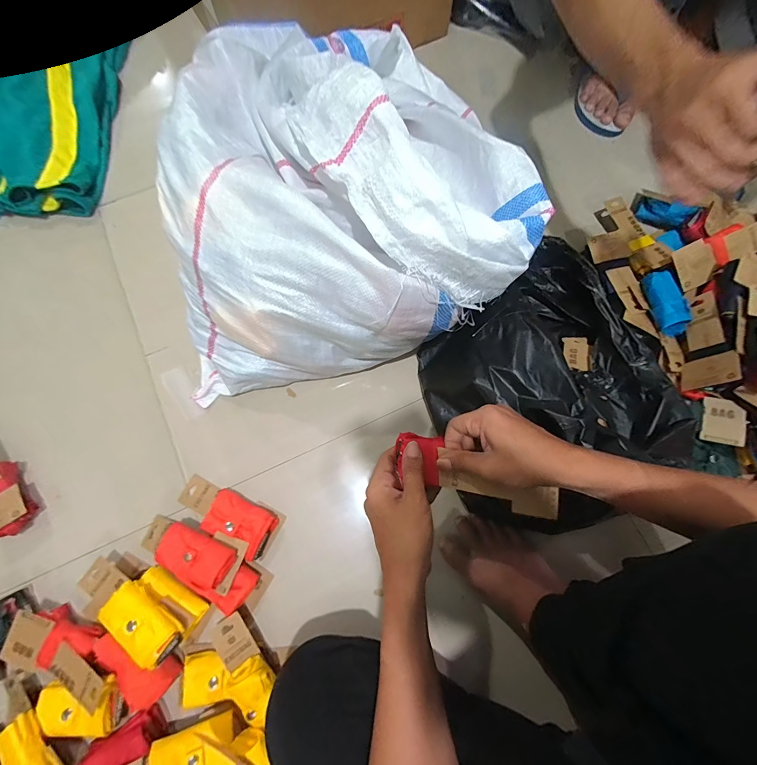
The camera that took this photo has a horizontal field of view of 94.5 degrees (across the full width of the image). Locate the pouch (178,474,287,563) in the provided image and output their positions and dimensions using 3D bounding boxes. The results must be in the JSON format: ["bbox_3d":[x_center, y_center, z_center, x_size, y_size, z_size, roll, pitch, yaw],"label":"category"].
[{"bbox_3d":[-0.229,0.195,0.527,0.159,0.040,0.067,28,76,6],"label":"pouch"}]

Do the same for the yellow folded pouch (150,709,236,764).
[{"bbox_3d":[-0.222,0.454,0.423,0.092,0.017,0.064,-9,71,-20],"label":"yellow folded pouch"}]

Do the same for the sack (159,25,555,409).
[{"bbox_3d":[-0.086,-0.289,0.500,0.515,0.249,0.503,-14,76,-5],"label":"sack"}]

